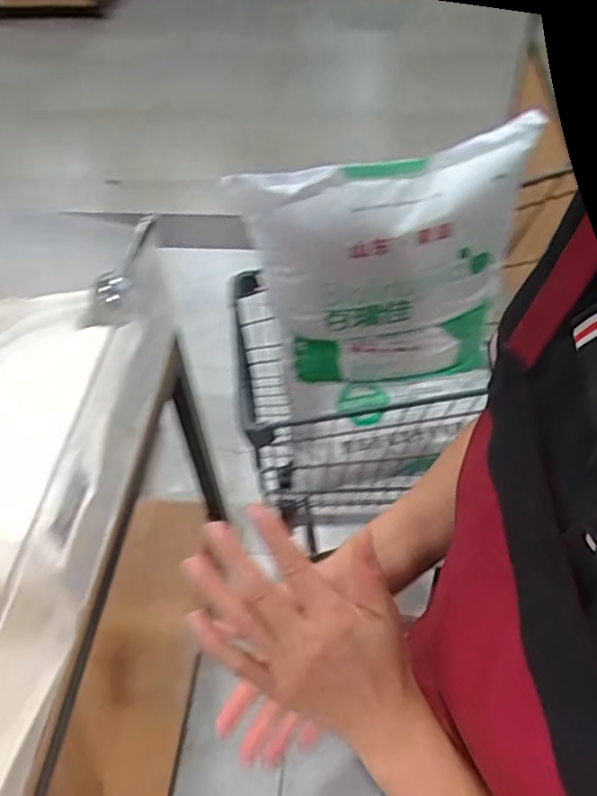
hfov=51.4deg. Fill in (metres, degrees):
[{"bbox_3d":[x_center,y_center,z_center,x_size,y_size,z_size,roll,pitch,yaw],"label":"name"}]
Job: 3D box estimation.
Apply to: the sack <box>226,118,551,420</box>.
[{"bbox_3d":[0.137,-0.160,0.957,0.411,0.404,0.132,-12,50,-7],"label":"sack"}]

